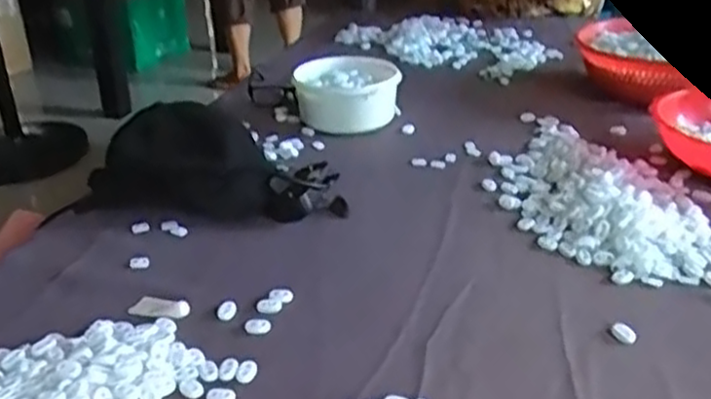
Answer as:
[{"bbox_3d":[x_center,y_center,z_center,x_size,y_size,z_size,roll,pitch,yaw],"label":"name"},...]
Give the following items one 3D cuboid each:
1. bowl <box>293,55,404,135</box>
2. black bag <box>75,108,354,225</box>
[{"bbox_3d":[-0.015,-0.165,1.130,0.155,0.076,0.163,-4,26,-5],"label":"bowl"},{"bbox_3d":[-0.174,-0.041,0.850,0.318,0.116,0.071,2,27,7],"label":"black bag"}]

